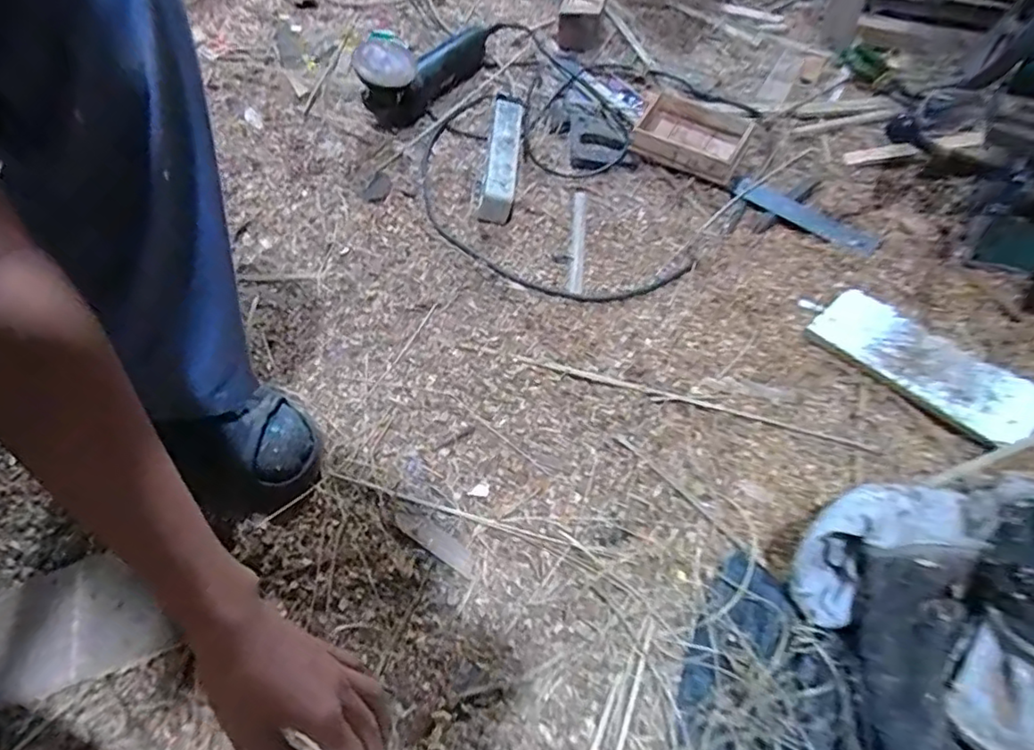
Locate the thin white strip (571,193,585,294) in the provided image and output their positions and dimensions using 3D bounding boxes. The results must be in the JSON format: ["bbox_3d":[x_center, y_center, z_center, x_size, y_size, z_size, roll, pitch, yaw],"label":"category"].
[{"bbox_3d":[0.085,-0.182,0.794,0.017,0.013,0.178,4,56,2],"label":"thin white strip"}]

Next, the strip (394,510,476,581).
[{"bbox_3d":[-0.079,0.163,0.566,0.091,0.004,0.023,32,66,10],"label":"strip"}]

